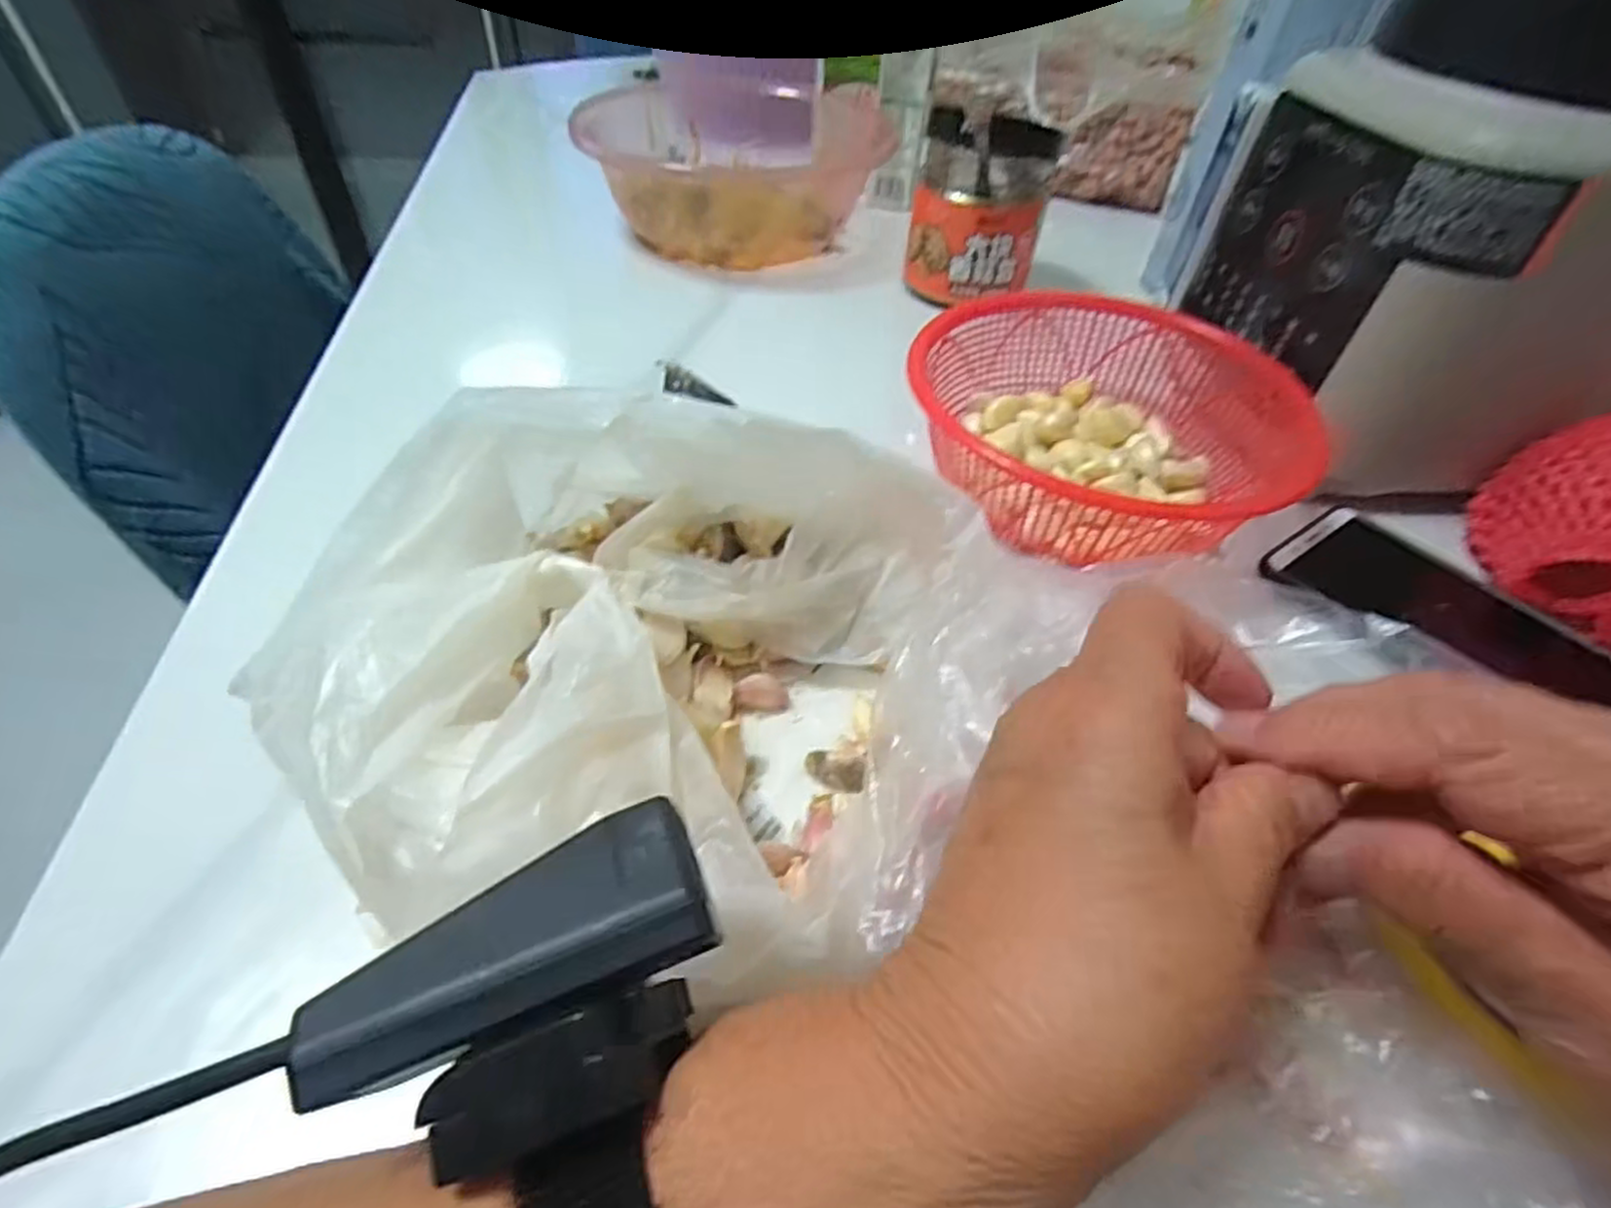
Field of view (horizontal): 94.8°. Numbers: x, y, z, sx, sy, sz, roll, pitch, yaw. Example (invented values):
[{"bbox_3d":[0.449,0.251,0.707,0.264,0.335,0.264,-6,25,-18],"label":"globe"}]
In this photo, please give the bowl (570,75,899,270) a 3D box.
[{"bbox_3d":[-0.055,-0.349,0.580,0.216,0.073,0.247,3,46,-1],"label":"bowl"}]

